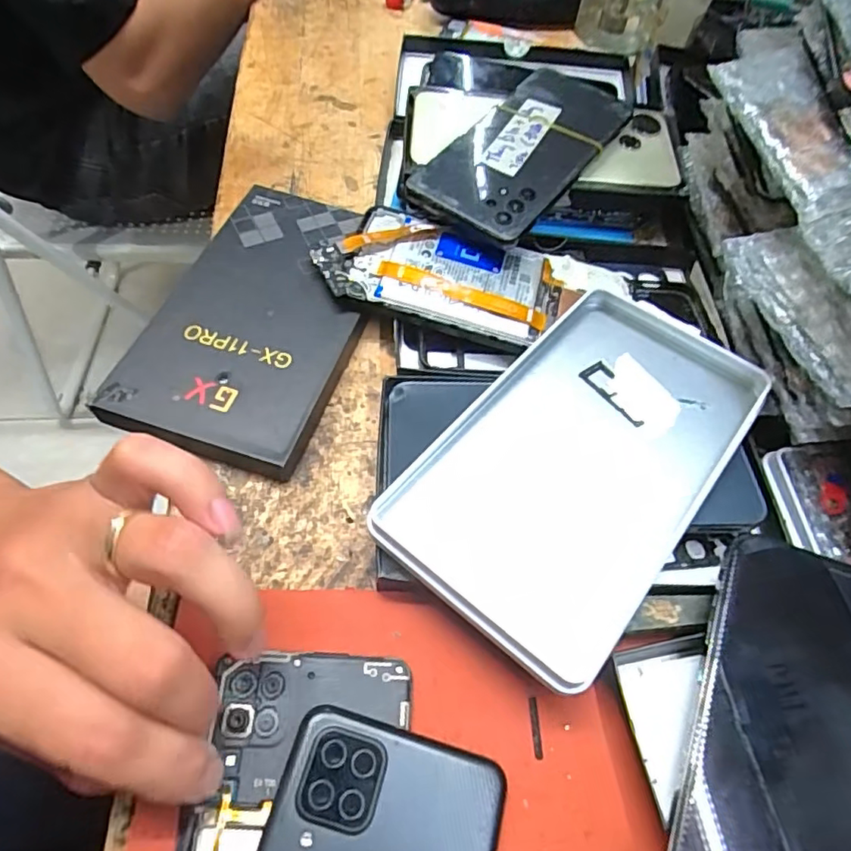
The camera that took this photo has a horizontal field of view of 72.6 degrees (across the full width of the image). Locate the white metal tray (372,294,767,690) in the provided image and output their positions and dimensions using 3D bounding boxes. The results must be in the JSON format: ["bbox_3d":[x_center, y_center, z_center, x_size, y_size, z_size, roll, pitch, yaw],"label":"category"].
[{"bbox_3d":[0.072,0.014,0.260,0.104,0.034,0.177,37,63,17],"label":"white metal tray"}]

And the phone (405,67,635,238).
[{"bbox_3d":[0.061,-0.166,0.342,0.072,0.009,0.147,35,66,11],"label":"phone"}]

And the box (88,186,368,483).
[{"bbox_3d":[-0.085,-0.057,0.305,0.096,0.020,0.167,16,59,6],"label":"box"}]

